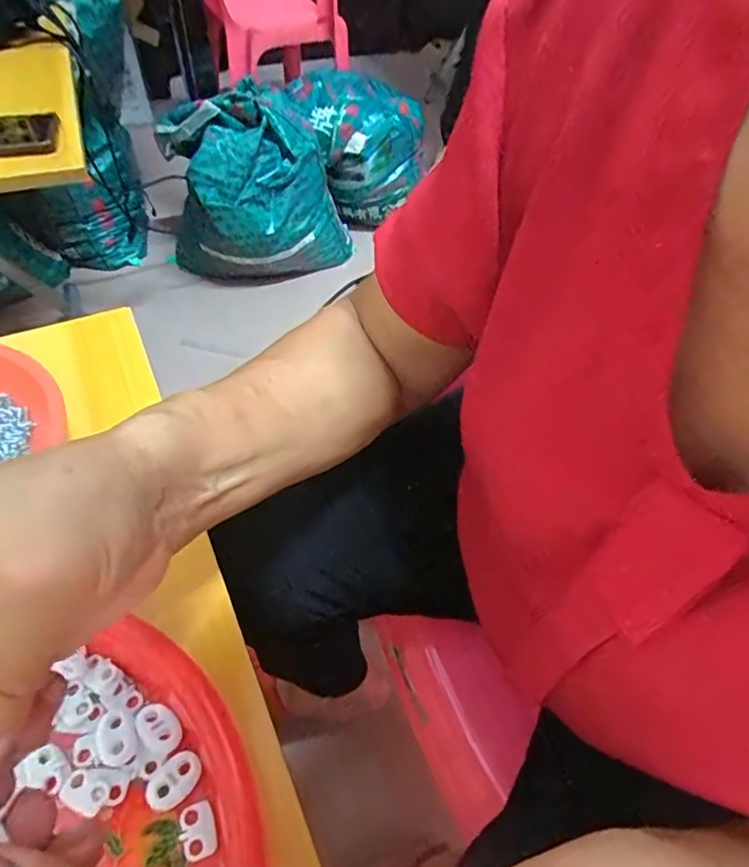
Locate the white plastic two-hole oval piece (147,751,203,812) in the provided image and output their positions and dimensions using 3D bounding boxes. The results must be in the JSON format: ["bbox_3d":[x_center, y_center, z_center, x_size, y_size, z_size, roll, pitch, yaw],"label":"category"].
[{"bbox_3d":[-0.082,0.141,0.226,0.015,0.004,0.022,31,56,19],"label":"white plastic two-hole oval piece"}]

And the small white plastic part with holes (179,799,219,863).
[{"bbox_3d":[-0.069,0.155,0.218,0.013,0.004,0.018,-15,54,-15],"label":"small white plastic part with holes"}]

